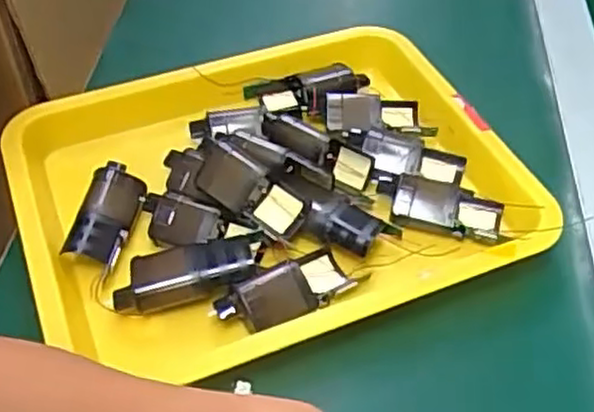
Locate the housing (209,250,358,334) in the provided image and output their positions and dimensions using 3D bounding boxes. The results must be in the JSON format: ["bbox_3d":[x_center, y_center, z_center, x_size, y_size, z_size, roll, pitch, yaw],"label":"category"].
[{"bbox_3d":[-0.006,0.052,0.442,0.087,0.023,0.034,-26,53,-23],"label":"housing"}]

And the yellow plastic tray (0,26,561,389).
[{"bbox_3d":[-0.021,-0.012,0.502,0.325,0.056,0.254,-16,50,-16],"label":"yellow plastic tray"}]

